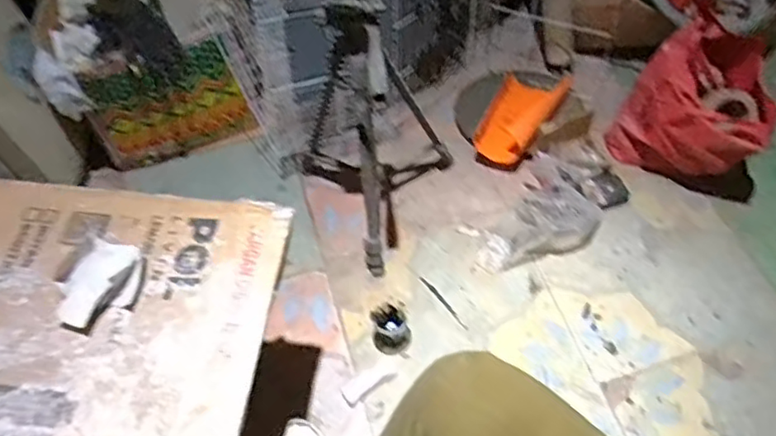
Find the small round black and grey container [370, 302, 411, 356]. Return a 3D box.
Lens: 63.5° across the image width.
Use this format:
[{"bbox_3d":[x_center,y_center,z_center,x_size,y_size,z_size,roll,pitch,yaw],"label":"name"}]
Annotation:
[{"bbox_3d":[0.006,0.205,1.149,0.066,0.088,0.066,-2,55,3],"label":"small round black and grey container"}]

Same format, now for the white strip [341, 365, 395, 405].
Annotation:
[{"bbox_3d":[-0.036,0.289,1.116,0.098,0.008,0.035,-32,59,-17],"label":"white strip"}]

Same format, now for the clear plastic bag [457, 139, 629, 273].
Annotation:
[{"bbox_3d":[0.331,-0.025,1.283,0.348,0.082,0.195,-36,60,-19],"label":"clear plastic bag"}]

